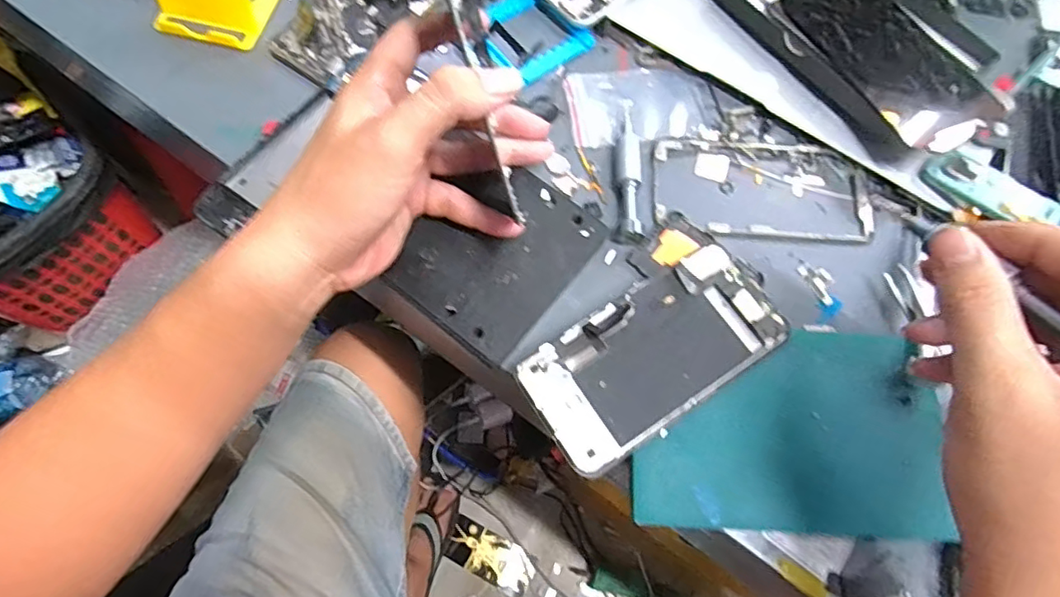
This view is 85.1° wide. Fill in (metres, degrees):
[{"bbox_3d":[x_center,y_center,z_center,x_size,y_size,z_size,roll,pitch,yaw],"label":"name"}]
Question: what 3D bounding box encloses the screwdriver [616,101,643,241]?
[{"bbox_3d":[0.064,-0.082,0.370,0.016,0.012,0.099,3,68,-2],"label":"screwdriver"}]

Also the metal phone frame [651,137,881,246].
[{"bbox_3d":[0.150,-0.073,0.375,0.140,0.004,0.071,4,68,-2],"label":"metal phone frame"}]

